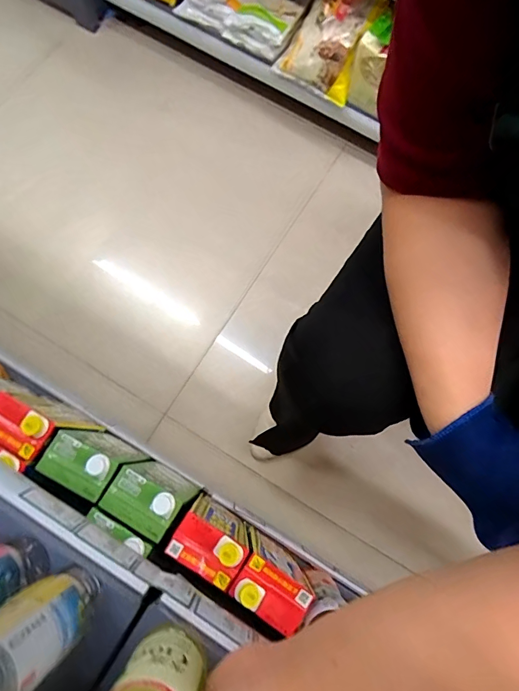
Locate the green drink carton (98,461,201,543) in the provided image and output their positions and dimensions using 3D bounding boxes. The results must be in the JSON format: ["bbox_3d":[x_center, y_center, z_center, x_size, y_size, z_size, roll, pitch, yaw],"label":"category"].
[{"bbox_3d":[-0.149,0.215,0.590,0.097,0.158,0.068,29,77,6],"label":"green drink carton"}]

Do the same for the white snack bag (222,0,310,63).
[{"bbox_3d":[0.037,-0.762,0.932,0.137,0.068,0.210,34,77,7],"label":"white snack bag"}]

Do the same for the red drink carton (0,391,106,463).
[{"bbox_3d":[-0.323,0.122,0.619,0.103,0.180,0.070,29,77,6],"label":"red drink carton"}]

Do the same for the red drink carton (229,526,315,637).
[{"bbox_3d":[0.015,0.321,0.577,0.095,0.166,0.061,32,77,6],"label":"red drink carton"}]

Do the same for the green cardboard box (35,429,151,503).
[{"bbox_3d":[-0.236,0.174,0.613,0.097,0.193,0.062,29,77,5],"label":"green cardboard box"}]

